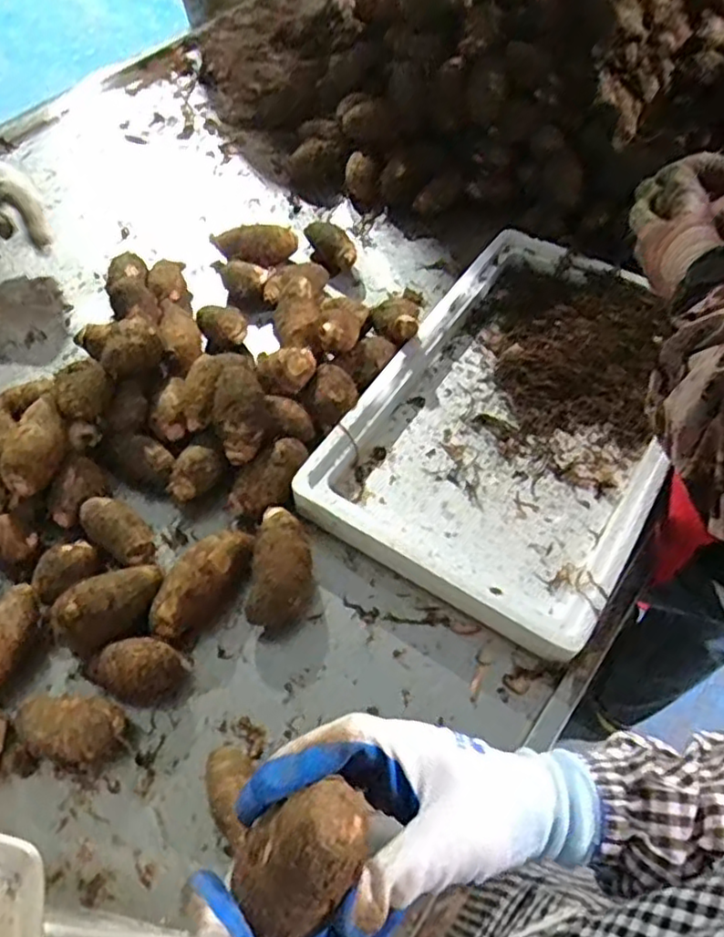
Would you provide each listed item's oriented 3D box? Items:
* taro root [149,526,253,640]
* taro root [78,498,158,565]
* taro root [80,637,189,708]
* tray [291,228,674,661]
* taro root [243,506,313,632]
[{"bbox_3d":[-0.141,0.099,0.605,0.050,0.043,0.120,34,62,22],"label":"taro root"},{"bbox_3d":[-0.226,0.055,0.625,0.079,0.033,0.042,34,62,22],"label":"taro root"},{"bbox_3d":[-0.188,0.169,0.564,0.081,0.056,0.046,9,56,7],"label":"taro root"},{"bbox_3d":[0.173,-0.068,0.698,0.293,0.054,0.458,28,60,19],"label":"tray"},{"bbox_3d":[-0.071,0.087,0.614,0.054,0.055,0.104,2,55,2],"label":"taro root"}]

